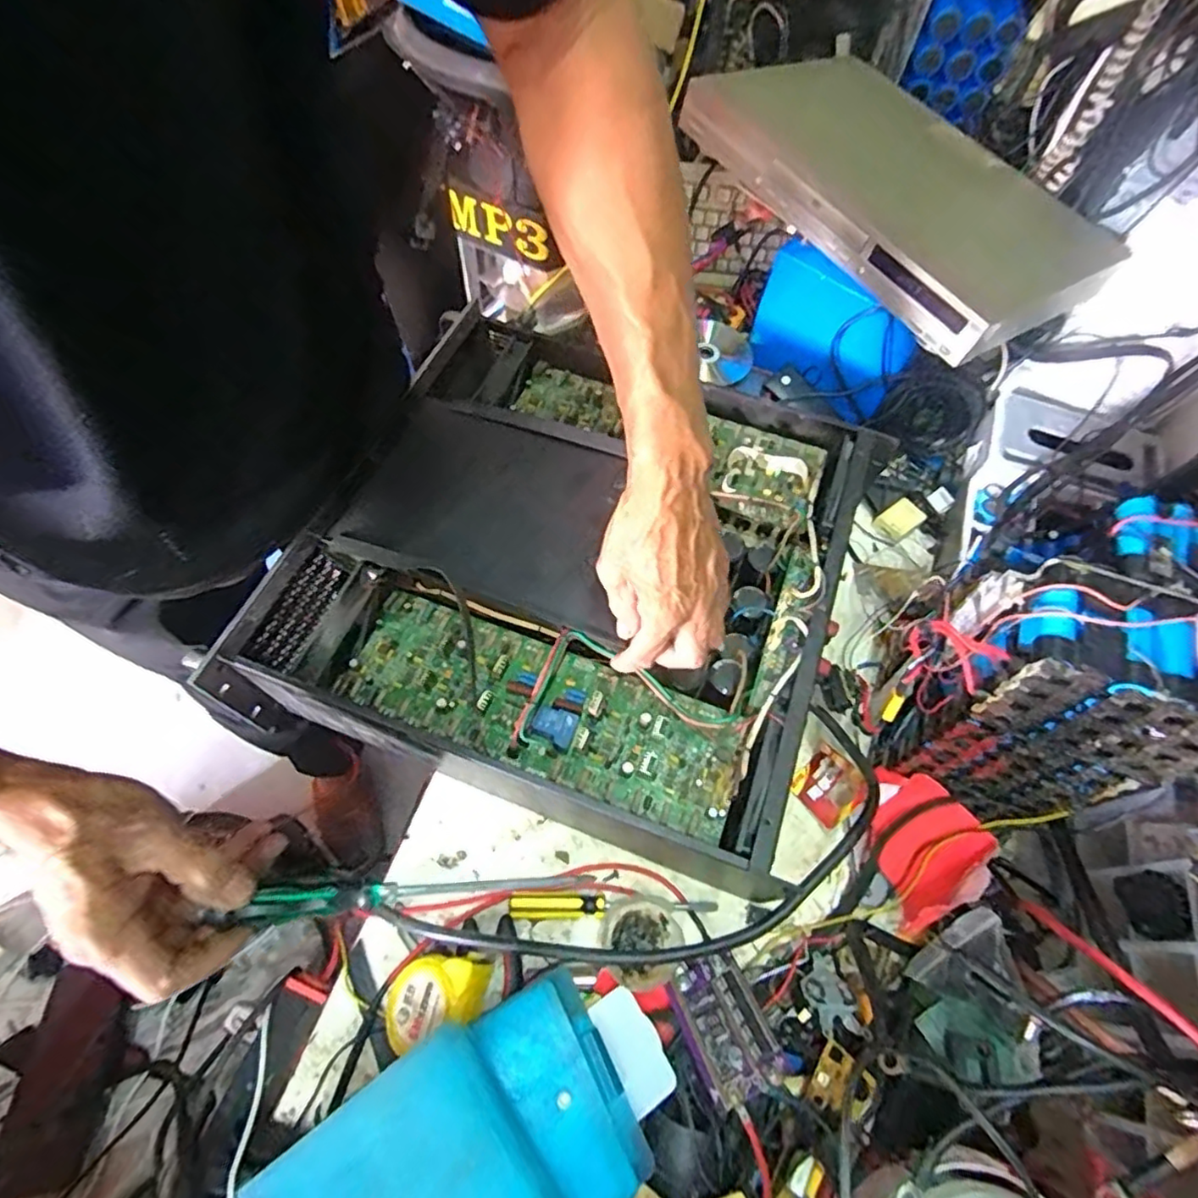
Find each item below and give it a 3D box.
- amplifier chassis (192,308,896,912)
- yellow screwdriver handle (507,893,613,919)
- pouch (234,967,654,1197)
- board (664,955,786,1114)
[{"bbox_3d":[-0.020,-0.032,0.573,0.445,0.087,0.446,20,62,6],"label":"amplifier chassis"},{"bbox_3d":[-0.033,0.253,0.519,0.079,0.015,0.018,2,62,-3],"label":"yellow screwdriver handle"},{"bbox_3d":[-0.080,0.346,0.385,0.218,0.056,0.138,-28,67,-18],"label":"pouch"},{"bbox_3d":[0.091,0.312,0.464,0.055,0.011,0.090,-24,39,-9],"label":"board"}]

